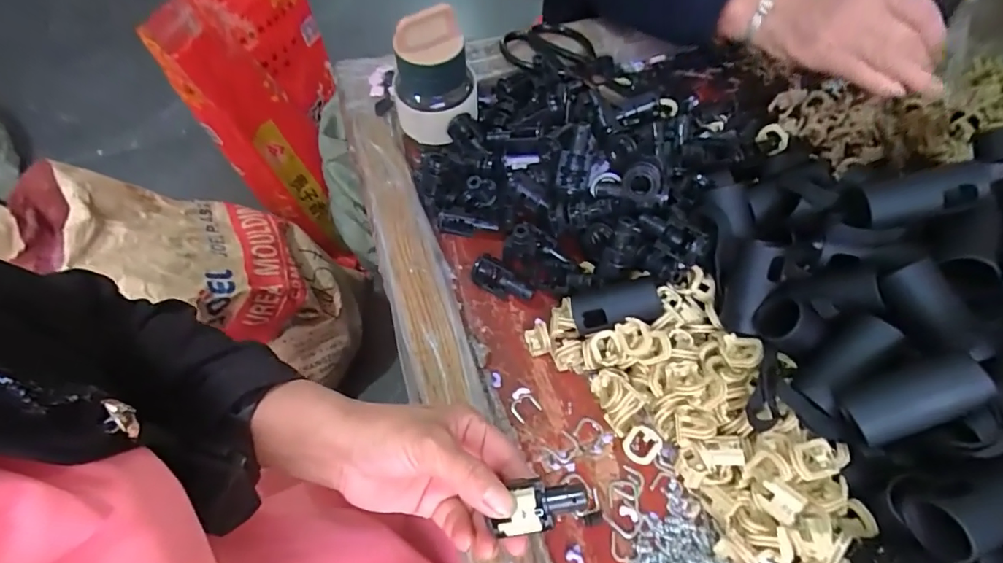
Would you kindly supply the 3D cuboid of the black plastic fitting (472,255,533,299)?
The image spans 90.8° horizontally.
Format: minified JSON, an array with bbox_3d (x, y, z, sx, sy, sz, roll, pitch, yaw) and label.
[{"bbox_3d":[0.000,0.000,0.405,0.053,0.021,0.018,32,63,21],"label":"black plastic fitting"}]

